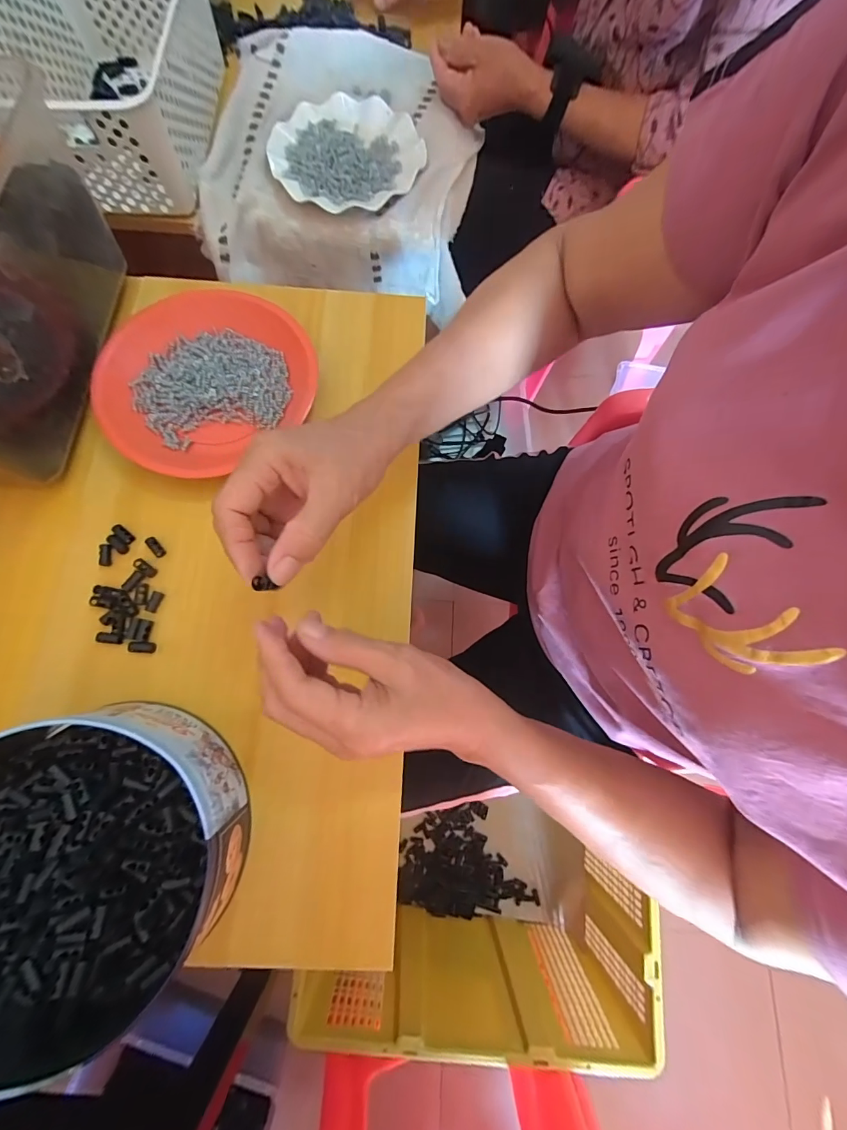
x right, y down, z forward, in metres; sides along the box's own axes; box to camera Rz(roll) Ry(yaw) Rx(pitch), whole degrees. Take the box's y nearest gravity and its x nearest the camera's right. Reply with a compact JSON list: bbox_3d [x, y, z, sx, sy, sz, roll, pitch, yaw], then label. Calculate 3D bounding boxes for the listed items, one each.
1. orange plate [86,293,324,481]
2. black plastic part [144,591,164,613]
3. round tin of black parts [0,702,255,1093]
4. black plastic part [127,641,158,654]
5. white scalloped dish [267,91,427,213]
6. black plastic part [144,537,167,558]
[{"bbox_3d":[-0.205,-0.178,0.383,0.166,0.020,0.193,43,79,8],"label":"orange plate"},{"bbox_3d":[-0.227,0.031,0.343,0.009,0.004,0.018,14,76,2],"label":"black plastic part"},{"bbox_3d":[-0.234,0.204,0.266,0.220,0.073,0.191,-24,78,-7],"label":"round tin of black parts"},{"bbox_3d":[-0.231,0.067,0.332,0.021,0.004,0.009,5,76,-1],"label":"black plastic part"},{"bbox_3d":[-0.095,-0.511,0.496,0.180,0.025,0.179,0,76,-2],"label":"white scalloped dish"},{"bbox_3d":[-0.235,-0.016,0.355,0.009,0.004,0.020,-40,94,-10],"label":"black plastic part"}]

